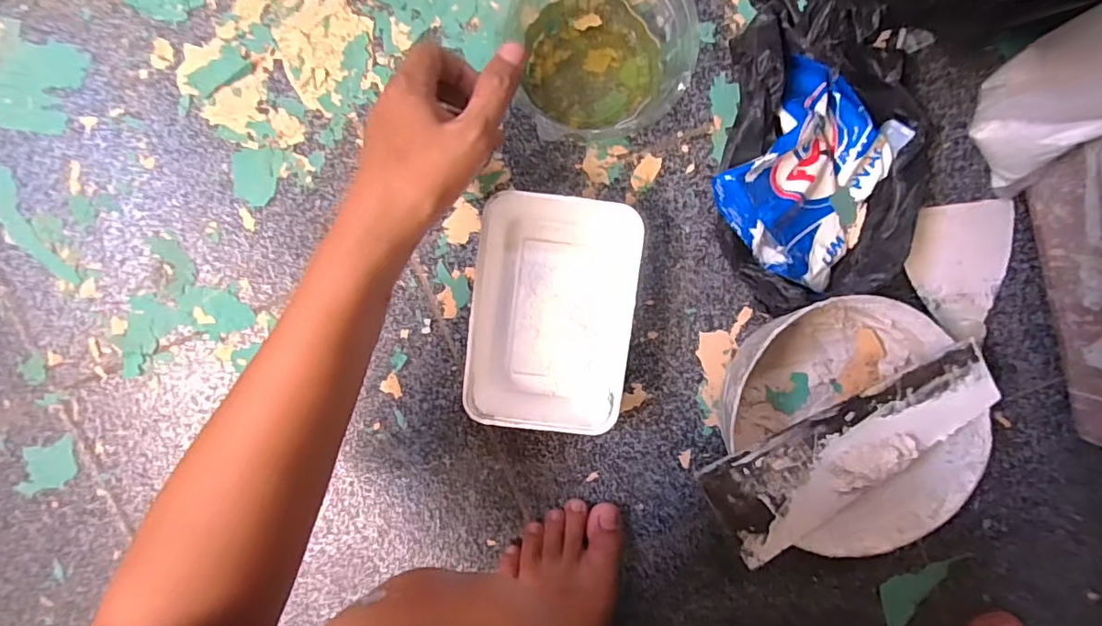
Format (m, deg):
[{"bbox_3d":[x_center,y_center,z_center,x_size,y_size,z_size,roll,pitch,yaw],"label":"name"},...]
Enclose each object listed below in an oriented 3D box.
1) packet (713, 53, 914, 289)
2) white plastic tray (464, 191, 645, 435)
[{"bbox_3d":[0.193,-0.099,0.404,0.121,0.065,0.143,36,94,-5],"label":"packet"},{"bbox_3d":[0.001,-0.002,0.415,0.116,0.047,0.172,6,96,-2],"label":"white plastic tray"}]

